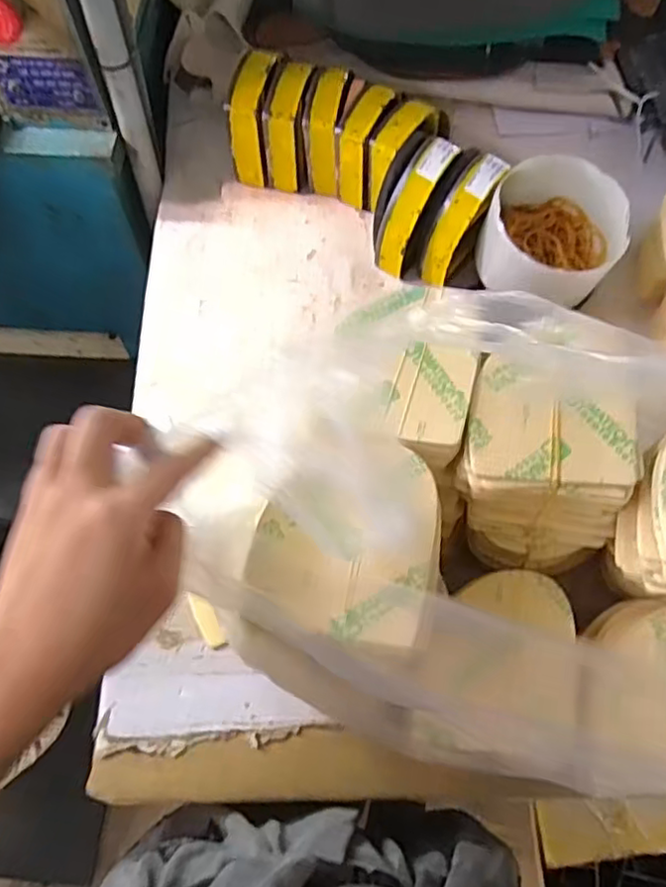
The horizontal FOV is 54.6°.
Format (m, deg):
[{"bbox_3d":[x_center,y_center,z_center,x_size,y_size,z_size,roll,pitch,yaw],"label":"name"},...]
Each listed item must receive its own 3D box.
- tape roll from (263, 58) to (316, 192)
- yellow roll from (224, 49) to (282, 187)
[{"bbox_3d":[-0.043,-0.329,0.667,0.034,0.095,0.087,12,68,4],"label":"tape roll"},{"bbox_3d":[-0.079,-0.336,0.666,0.035,0.103,0.090,9,68,3],"label":"yellow roll"}]

